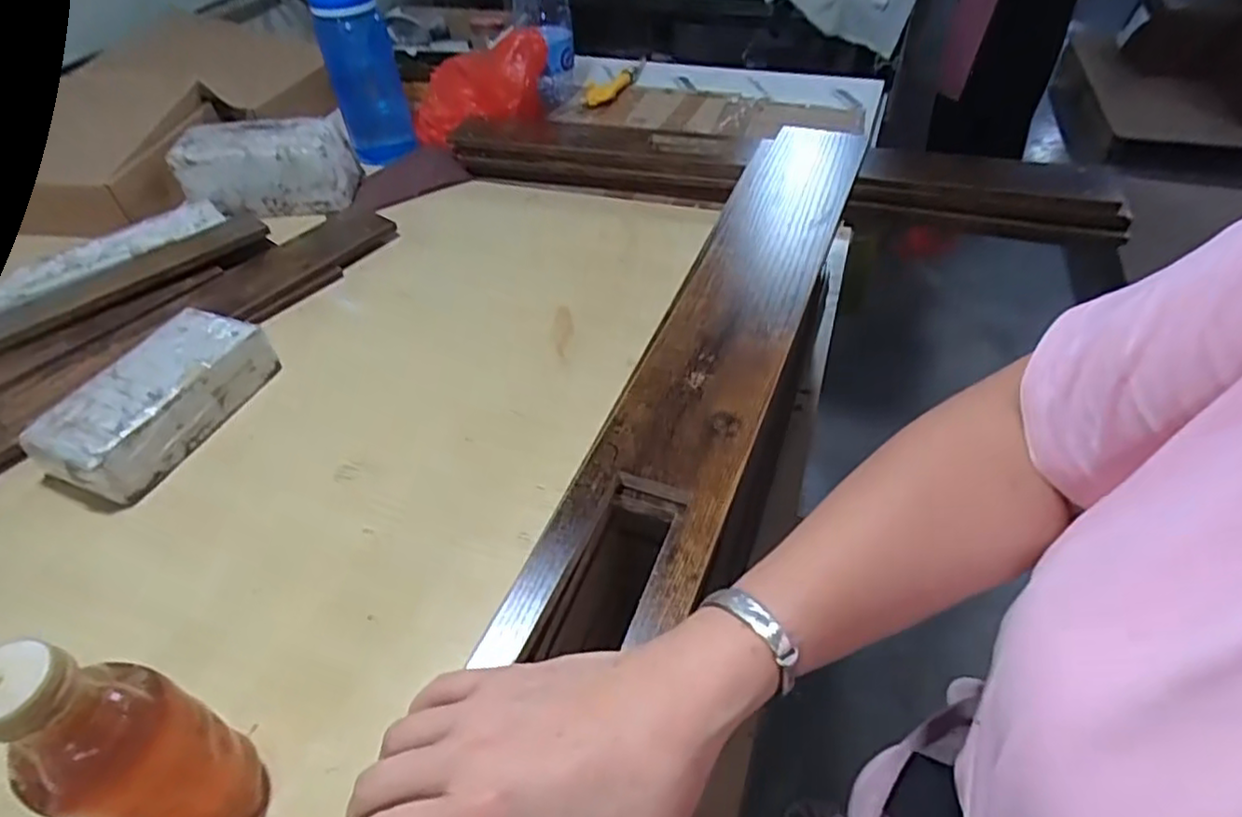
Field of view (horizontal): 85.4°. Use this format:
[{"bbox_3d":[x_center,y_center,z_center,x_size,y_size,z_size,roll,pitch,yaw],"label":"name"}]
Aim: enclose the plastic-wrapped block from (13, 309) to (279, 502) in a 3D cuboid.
[{"bbox_3d":[-0.453,-0.010,0.665,0.101,0.059,0.216,17,50,18],"label":"plastic-wrapped block"}]

